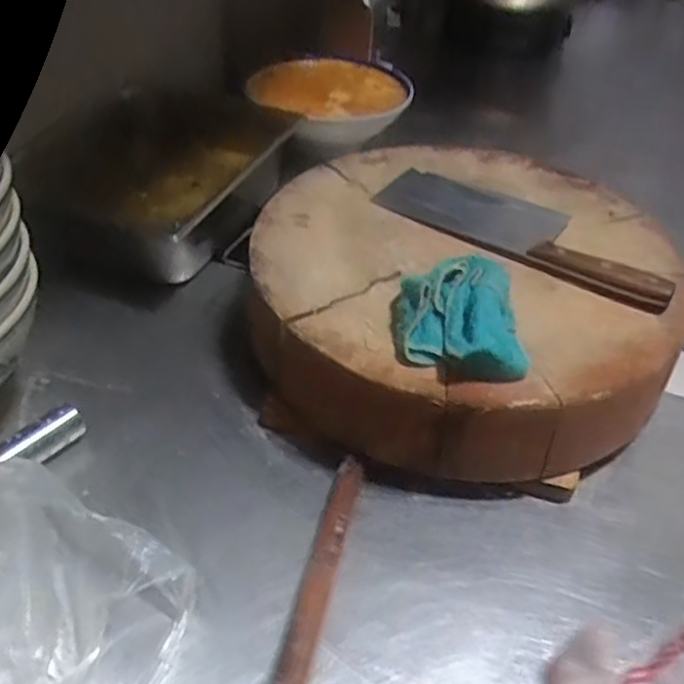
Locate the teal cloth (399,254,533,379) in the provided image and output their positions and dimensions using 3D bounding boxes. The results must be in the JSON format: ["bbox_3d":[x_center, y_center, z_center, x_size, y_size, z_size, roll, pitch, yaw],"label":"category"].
[{"bbox_3d":[0.094,-0.021,0.554,0.100,0.042,0.115,-1,41,-6],"label":"teal cloth"}]

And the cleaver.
[{"bbox_3d":[0.184,-0.114,0.684,0.297,0.031,0.105,30,47,27],"label":"cleaver"}]

